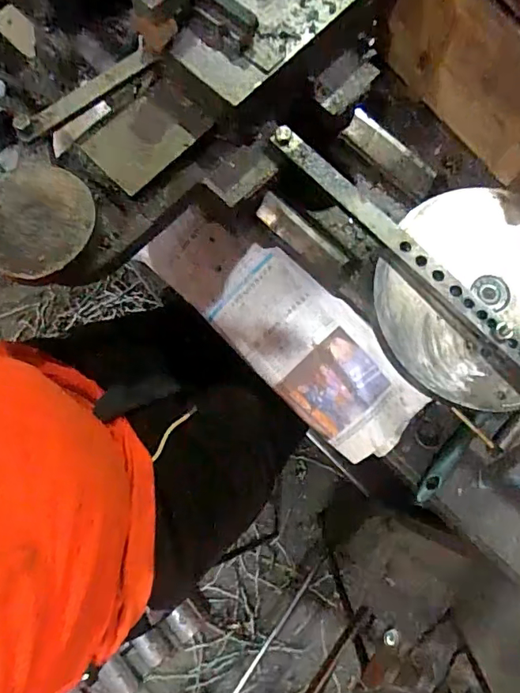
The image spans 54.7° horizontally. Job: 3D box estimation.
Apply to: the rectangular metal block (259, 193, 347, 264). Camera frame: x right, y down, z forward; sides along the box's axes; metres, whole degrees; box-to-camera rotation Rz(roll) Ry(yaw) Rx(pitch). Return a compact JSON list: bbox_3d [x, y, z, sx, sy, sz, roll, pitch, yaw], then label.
[{"bbox_3d":[0.038,-0.100,0.453,0.089,0.022,0.020,38,81,7],"label":"rectangular metal block"}]

